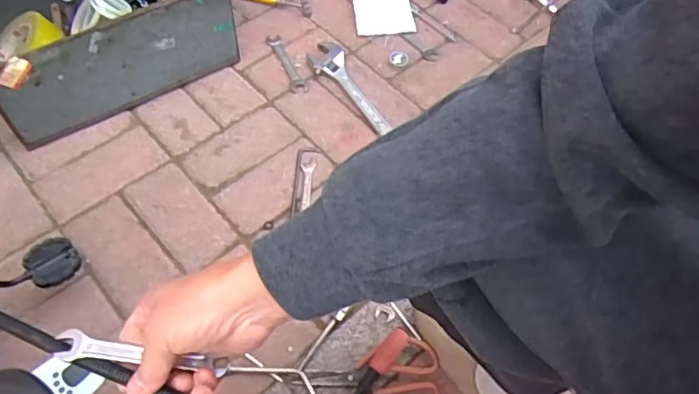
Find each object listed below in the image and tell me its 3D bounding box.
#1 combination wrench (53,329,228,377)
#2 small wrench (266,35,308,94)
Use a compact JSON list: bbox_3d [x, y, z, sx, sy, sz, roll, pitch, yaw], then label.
[{"bbox_3d":[-0.146,0.111,0.384,0.121,0.009,0.020,9,55,2],"label":"combination wrench"},{"bbox_3d":[-0.123,-0.256,1.062,0.035,0.005,0.165,-28,65,-4],"label":"small wrench"}]

